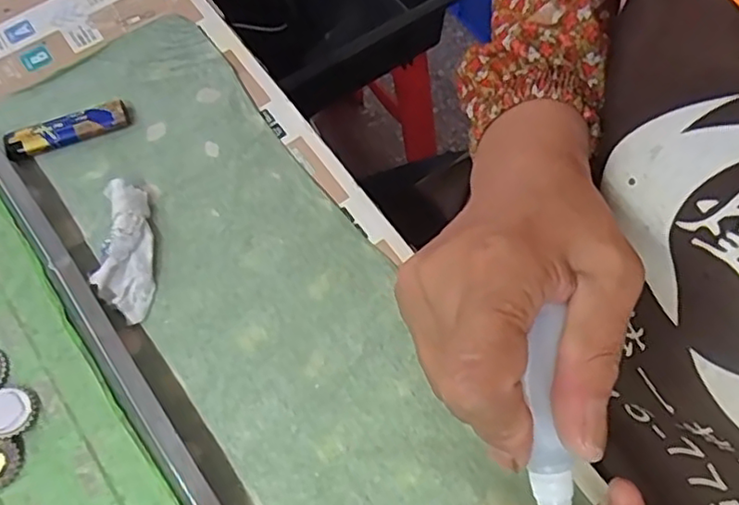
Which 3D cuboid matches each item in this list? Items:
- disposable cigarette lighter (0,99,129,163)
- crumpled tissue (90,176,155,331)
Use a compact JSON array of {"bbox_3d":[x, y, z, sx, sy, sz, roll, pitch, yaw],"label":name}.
[{"bbox_3d":[-0.200,-0.081,0.423,0.078,0.015,0.017,-23,66,-9],"label":"disposable cigarette lighter"},{"bbox_3d":[-0.147,-0.001,0.386,0.031,0.019,0.085,-7,65,-2],"label":"crumpled tissue"}]

